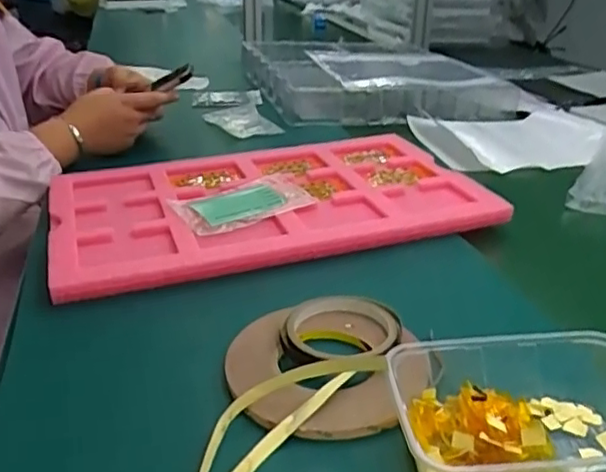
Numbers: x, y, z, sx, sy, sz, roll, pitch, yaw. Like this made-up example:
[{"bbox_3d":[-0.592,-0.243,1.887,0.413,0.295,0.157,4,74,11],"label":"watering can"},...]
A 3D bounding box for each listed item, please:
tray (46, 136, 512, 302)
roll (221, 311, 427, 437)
[{"bbox_3d":[-0.049,-0.046,0.748,0.477,0.030,0.282,-7,28,-15],"label":"tray"},{"bbox_3d":[0.018,0.098,0.474,0.148,0.020,0.130,-1,25,1],"label":"roll"}]

